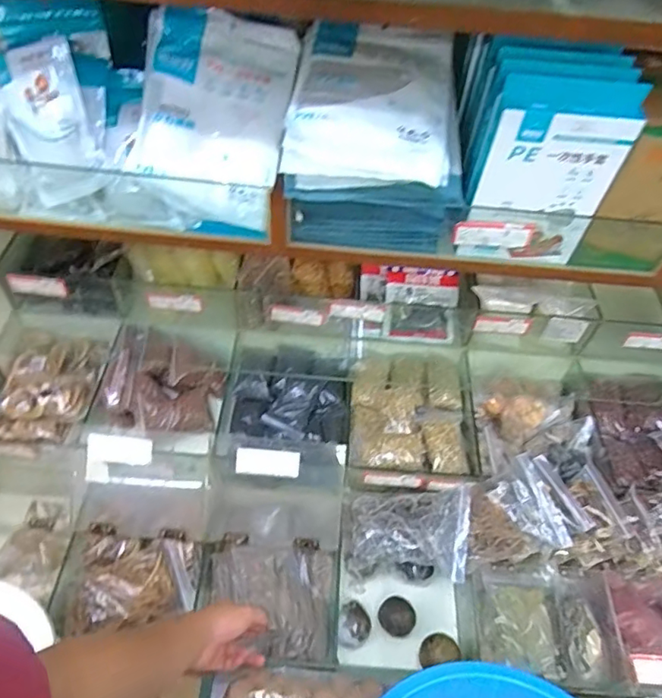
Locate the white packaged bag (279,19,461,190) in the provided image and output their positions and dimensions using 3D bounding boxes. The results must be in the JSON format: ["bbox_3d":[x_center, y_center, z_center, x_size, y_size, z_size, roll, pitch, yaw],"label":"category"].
[{"bbox_3d":[0.049,-0.281,0.625,0.179,0.082,0.212,5,51,0],"label":"white packaged bag"}]

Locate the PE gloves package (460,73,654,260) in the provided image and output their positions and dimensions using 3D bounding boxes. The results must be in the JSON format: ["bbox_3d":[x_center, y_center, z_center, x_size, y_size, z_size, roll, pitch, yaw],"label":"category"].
[{"bbox_3d":[0.229,-0.181,0.597,0.136,0.204,0.028,6,51,0],"label":"PE gloves package"}]

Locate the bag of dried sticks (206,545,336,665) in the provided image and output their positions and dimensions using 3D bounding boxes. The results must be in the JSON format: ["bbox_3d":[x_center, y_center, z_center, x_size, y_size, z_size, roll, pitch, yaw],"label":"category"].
[{"bbox_3d":[-0.092,0.375,0.814,0.187,0.054,0.152,3,51,-2],"label":"bag of dried sticks"}]

